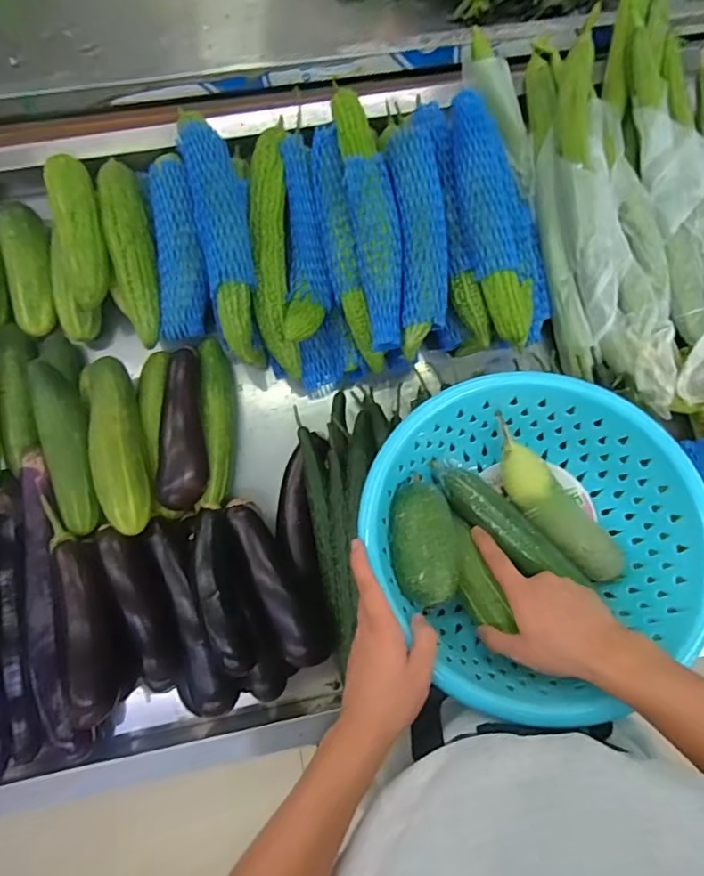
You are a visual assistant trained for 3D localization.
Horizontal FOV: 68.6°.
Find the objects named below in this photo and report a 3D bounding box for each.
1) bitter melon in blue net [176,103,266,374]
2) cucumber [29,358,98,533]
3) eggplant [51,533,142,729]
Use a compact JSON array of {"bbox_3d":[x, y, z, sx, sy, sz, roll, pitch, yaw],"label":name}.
[{"bbox_3d":[-0.170,-0.269,0.690,0.064,0.105,0.336,-13,75,-5],"label":"bitter melon in blue net"},{"bbox_3d":[-0.355,0.006,0.640,0.053,0.049,0.219,-19,76,-7],"label":"cucumber"},{"bbox_3d":[-0.290,0.207,0.588,0.066,0.049,0.204,-17,76,-6],"label":"eggplant"}]

